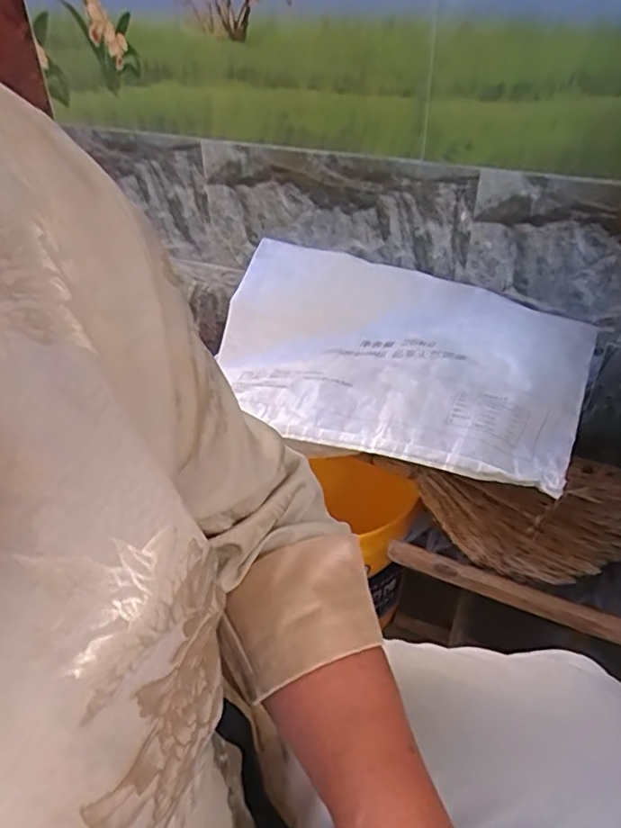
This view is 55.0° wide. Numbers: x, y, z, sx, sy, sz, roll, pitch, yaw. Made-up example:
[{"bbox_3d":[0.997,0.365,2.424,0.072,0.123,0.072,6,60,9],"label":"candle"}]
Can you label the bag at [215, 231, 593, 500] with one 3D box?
[{"bbox_3d":[0.082,-0.077,0.742,0.480,0.083,0.304,17,41,22],"label":"bag"}]

